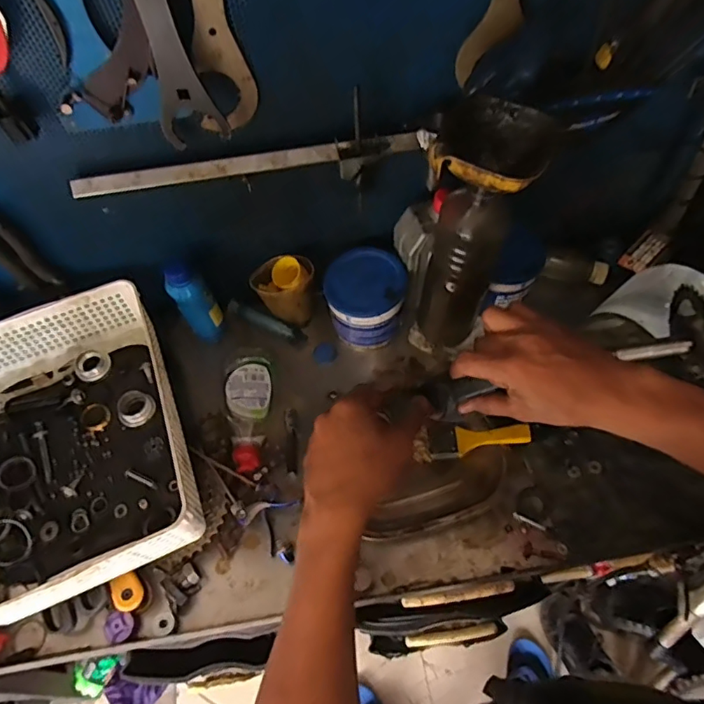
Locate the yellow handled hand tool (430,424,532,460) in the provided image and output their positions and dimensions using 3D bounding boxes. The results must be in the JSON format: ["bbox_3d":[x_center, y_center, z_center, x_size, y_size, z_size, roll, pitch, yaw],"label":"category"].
[{"bbox_3d":[0.152,0.103,0.617,0.113,0.023,0.030,-9,59,-1],"label":"yellow handled hand tool"}]

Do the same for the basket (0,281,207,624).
[{"bbox_3d":[-0.322,0.098,0.588,0.239,0.083,0.327,-21,60,-7],"label":"basket"}]

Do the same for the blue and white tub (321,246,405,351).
[{"bbox_3d":[0.019,-0.069,0.698,0.100,0.106,0.098,-2,60,3],"label":"blue and white tub"}]

